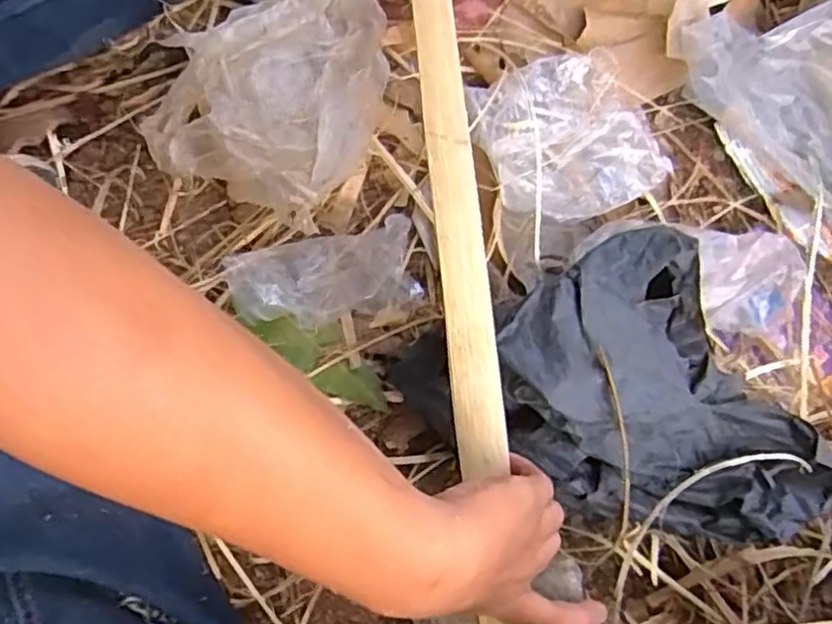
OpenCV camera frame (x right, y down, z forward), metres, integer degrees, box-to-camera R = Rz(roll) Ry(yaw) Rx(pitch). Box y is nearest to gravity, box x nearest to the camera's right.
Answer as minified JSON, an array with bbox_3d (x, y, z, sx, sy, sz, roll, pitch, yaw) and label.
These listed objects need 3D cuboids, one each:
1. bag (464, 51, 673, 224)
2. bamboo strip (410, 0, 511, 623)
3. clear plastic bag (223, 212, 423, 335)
[{"bbox_3d":[0.113,-0.137,0.532,0.140,0.034,0.140,-19,74,-8],"label":"bag"},{"bbox_3d":[0.029,-0.040,0.445,0.030,0.015,0.525,-4,73,-4],"label":"bamboo strip"},{"bbox_3d":[-0.066,-0.027,0.494,0.129,0.037,0.070,-16,74,-7],"label":"clear plastic bag"}]

